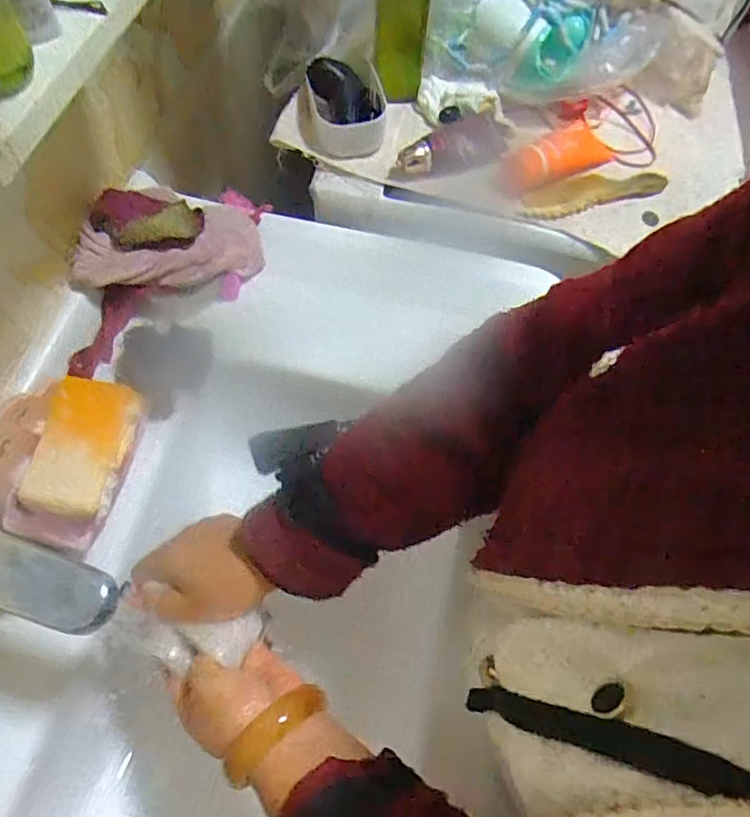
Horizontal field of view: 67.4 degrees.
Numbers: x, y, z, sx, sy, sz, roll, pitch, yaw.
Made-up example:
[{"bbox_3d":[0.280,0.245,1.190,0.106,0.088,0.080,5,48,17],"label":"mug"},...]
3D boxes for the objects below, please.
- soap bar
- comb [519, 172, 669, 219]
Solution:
[{"bbox_3d":[-0.242,0.028,0.459,0.068,0.025,0.109,7,63,2],"label":"soap bar"},{"bbox_3d":[0.239,-0.235,0.607,0.184,0.010,0.038,-17,90,-16],"label":"comb"}]

